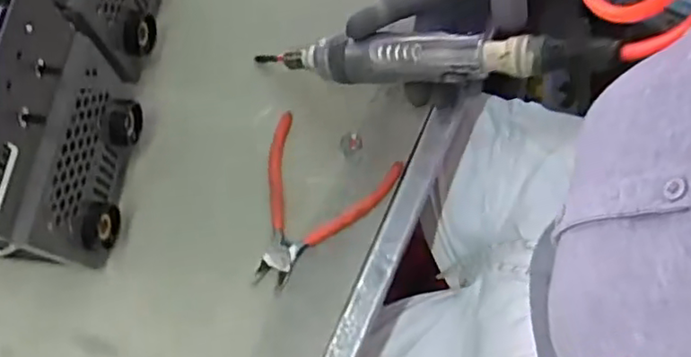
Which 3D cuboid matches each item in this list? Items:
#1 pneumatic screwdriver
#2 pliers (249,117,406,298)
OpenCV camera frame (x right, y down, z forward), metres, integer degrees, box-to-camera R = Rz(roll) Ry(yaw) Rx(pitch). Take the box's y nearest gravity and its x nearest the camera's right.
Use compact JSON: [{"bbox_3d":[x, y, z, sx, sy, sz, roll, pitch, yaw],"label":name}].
[{"bbox_3d":[0.054,-0.096,0.487,0.286,0.034,0.032,5,70,29],"label":"pneumatic screwdriver"},{"bbox_3d":[-0.034,0.025,0.527,0.112,0.009,0.137,27,74,9],"label":"pliers"}]

